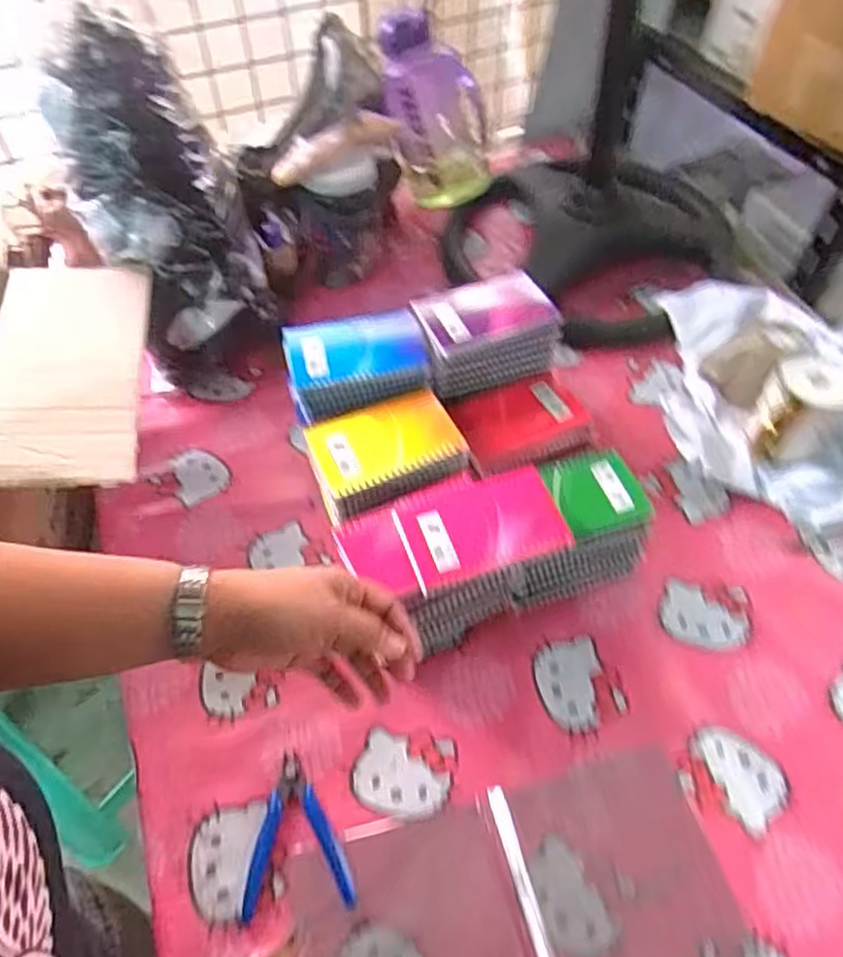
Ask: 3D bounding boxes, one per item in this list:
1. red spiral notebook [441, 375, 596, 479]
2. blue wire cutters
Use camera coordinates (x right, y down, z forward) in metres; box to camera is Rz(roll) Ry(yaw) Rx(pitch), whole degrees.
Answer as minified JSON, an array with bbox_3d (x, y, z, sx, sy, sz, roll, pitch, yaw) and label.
[{"bbox_3d":[0.102,-0.058,0.716,0.136,0.025,0.112,-14,58,-10],"label":"red spiral notebook"},{"bbox_3d":[-0.098,0.282,0.556,0.084,0.010,0.111,-5,53,-1],"label":"blue wire cutters"}]

